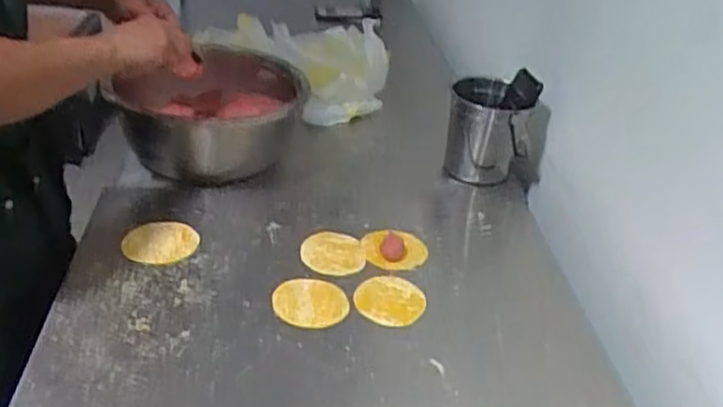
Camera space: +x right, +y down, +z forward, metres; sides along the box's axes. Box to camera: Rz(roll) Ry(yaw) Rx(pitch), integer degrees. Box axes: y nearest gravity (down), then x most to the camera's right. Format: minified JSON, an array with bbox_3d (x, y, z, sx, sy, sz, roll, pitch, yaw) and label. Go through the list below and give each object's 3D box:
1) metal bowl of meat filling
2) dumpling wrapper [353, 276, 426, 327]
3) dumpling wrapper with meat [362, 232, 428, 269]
[{"bbox_3d":[-0.222,-0.139,1.085,0.241,0.147,0.316,8,32,2],"label":"metal bowl of meat filling"},{"bbox_3d":[0.034,0.111,0.811,0.080,0.006,0.080,5,32,-3],"label":"dumpling wrapper"},{"bbox_3d":[0.044,0.056,0.900,0.084,0.020,0.077,7,32,0],"label":"dumpling wrapper with meat"}]

